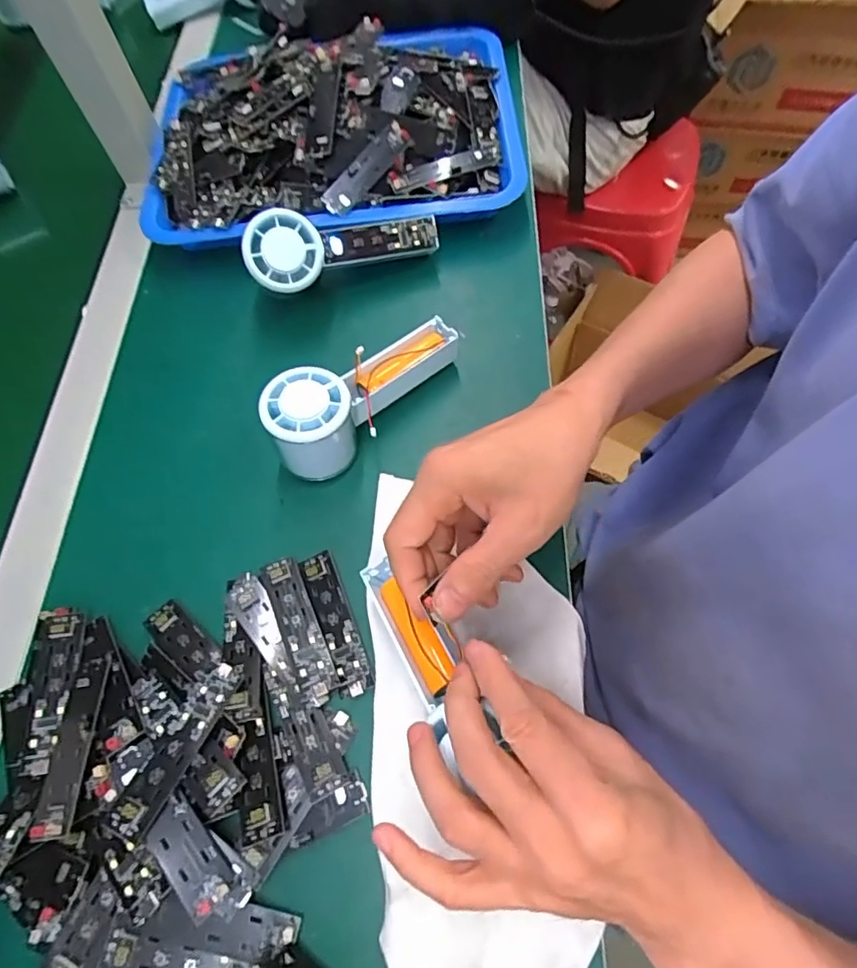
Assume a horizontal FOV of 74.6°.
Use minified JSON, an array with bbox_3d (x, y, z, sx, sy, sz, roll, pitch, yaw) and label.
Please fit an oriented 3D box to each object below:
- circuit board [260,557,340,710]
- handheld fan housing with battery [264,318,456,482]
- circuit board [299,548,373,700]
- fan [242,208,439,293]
[{"bbox_3d":[-0.080,0.088,0.346,0.023,0.004,0.092,-23,65,-8],"label":"circuit board"},{"bbox_3d":[-0.047,-0.068,0.391,0.055,0.062,0.154,40,73,19],"label":"handheld fan housing with battery"},{"bbox_3d":[-0.058,0.085,0.349,0.022,0.009,0.089,-20,65,-6],"label":"circuit board"},{"bbox_3d":[-0.069,-0.184,0.439,0.146,0.042,0.053,-15,107,-21],"label":"fan"}]

